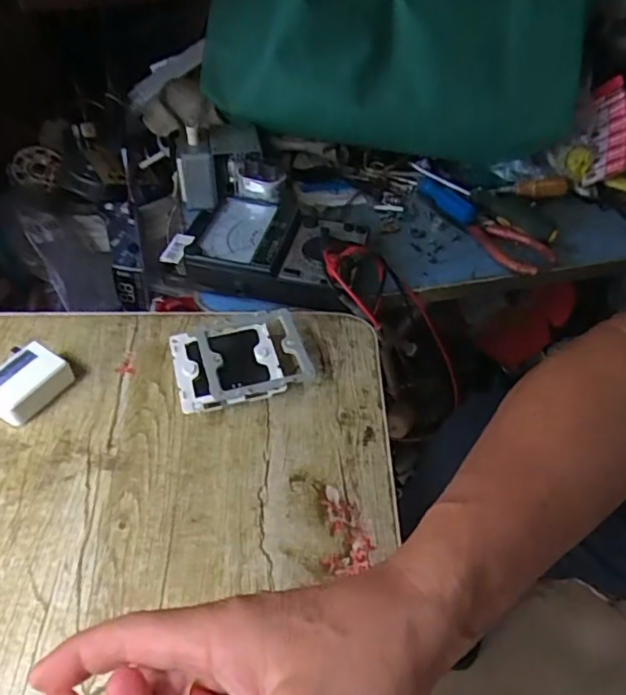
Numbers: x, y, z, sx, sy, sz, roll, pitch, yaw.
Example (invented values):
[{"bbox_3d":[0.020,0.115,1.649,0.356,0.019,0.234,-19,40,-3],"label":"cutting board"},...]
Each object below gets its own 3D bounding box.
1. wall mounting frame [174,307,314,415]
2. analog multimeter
[{"bbox_3d":[-0.060,0.015,0.479,0.105,0.034,0.088,-12,49,-11],"label":"wall mounting frame"},{"bbox_3d":[-0.041,-0.103,0.582,0.191,0.041,0.124,9,48,8],"label":"analog multimeter"}]

